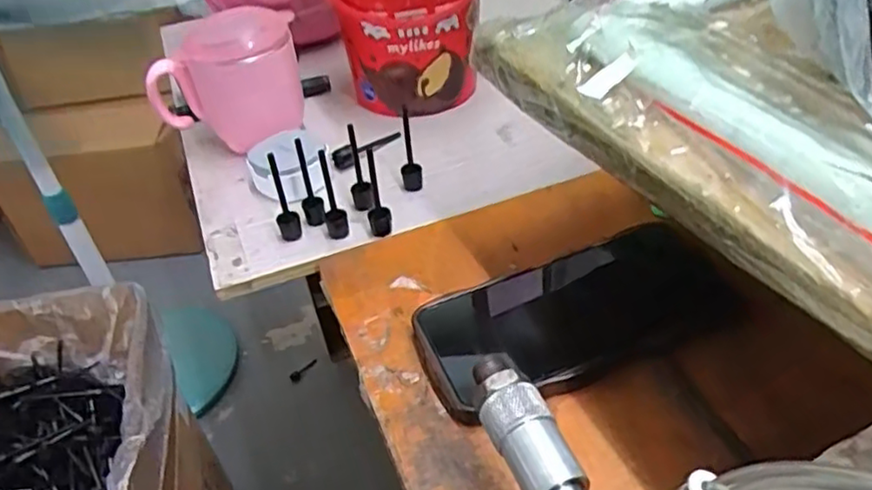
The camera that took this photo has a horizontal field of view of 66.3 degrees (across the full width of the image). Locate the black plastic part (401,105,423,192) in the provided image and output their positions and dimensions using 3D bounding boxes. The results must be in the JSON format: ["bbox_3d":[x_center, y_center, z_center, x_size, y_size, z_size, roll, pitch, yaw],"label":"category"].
[{"bbox_3d":[-0.018,-0.066,0.466,0.014,0.064,0.011,-5,40,0],"label":"black plastic part"}]

